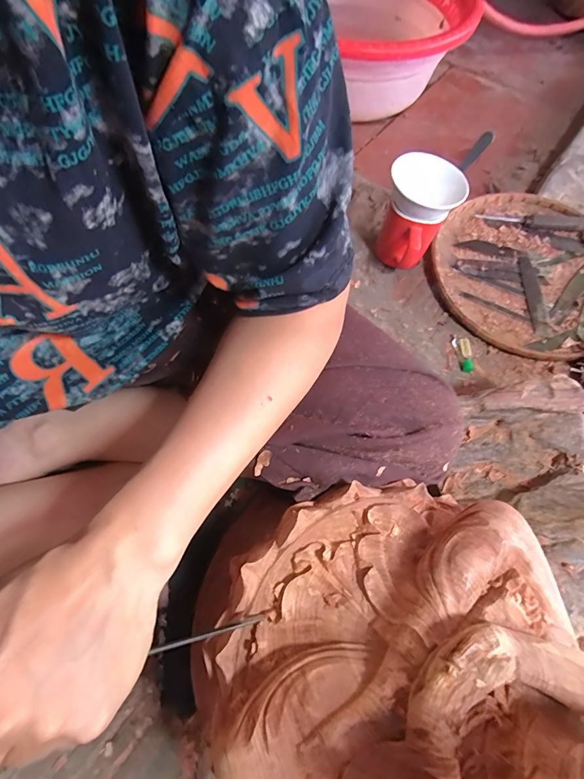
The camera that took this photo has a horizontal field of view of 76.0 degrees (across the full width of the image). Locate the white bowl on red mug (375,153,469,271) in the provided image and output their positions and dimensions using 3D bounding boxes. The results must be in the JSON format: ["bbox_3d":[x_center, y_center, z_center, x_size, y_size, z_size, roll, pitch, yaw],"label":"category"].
[{"bbox_3d":[0.170,-0.231,0.521,0.091,0.137,0.106,30,68,12],"label":"white bowl on red mug"}]

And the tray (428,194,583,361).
[{"bbox_3d":[0.348,-0.174,0.557,0.298,0.037,0.279,1,65,-1],"label":"tray"}]

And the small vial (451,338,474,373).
[{"bbox_3d":[0.228,-0.046,0.493,0.019,0.012,0.049,-10,66,-6],"label":"small vial"}]

